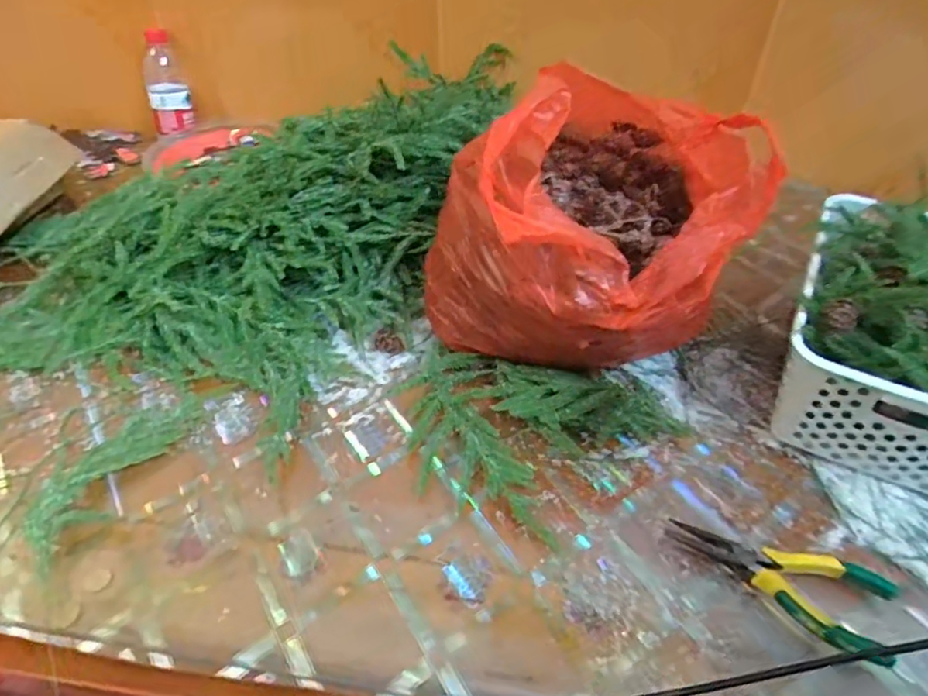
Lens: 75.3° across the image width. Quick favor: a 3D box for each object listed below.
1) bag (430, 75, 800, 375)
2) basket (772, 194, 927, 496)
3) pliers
[{"bbox_3d":[0.126,-0.105,0.575,0.276,0.239,0.226,-28,50,-26],"label":"bag"},{"bbox_3d":[0.427,-0.012,0.565,0.214,0.151,0.301,21,49,21],"label":"basket"},{"bbox_3d":[0.237,0.176,0.456,0.158,0.024,0.068,19,48,19],"label":"pliers"}]

